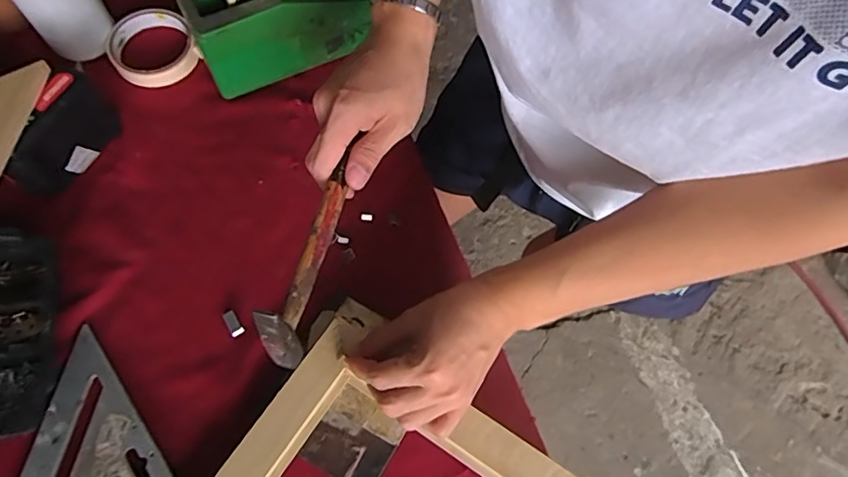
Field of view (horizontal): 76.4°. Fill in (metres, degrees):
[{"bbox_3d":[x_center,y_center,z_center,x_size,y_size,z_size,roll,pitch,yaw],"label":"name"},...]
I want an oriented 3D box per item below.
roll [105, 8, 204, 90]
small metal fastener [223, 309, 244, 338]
[{"bbox_3d":[-0.284,-0.200,0.568,0.085,0.023,0.088,2,66,-4],"label":"roll"},{"bbox_3d":[-0.165,0.073,0.465,0.012,0.007,0.023,-31,73,-14],"label":"small metal fastener"}]

